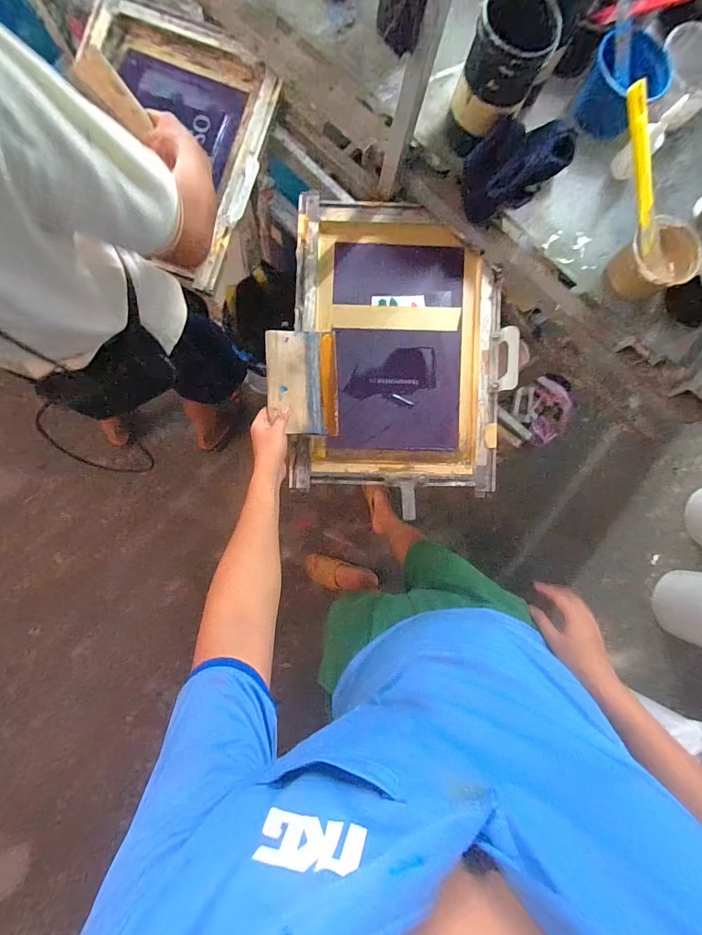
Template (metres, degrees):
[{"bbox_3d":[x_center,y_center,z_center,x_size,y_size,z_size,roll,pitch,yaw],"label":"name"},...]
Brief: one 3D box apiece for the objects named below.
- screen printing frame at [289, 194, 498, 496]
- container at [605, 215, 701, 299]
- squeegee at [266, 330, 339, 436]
[{"bbox_3d":[0.076,-0.233,0.742,0.419,0.062,0.548,2,90,-1],"label":"screen printing frame"},{"bbox_3d":[0.497,-0.337,0.618,0.112,0.063,0.102,1,84,-7],"label":"container"},{"bbox_3d":[-0.083,-0.148,0.662,0.122,0.017,0.179,-2,89,-17],"label":"squeegee"}]

